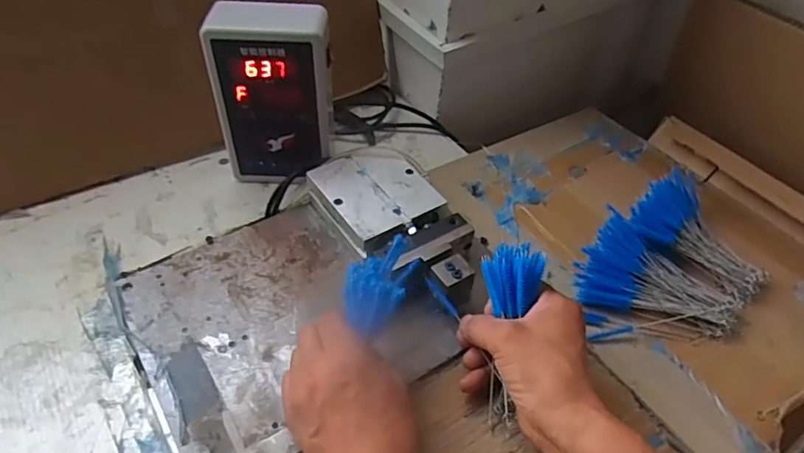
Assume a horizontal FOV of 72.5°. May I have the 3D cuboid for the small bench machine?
[{"bbox_3d":[0.000,0.005,0.526,0.103,0.048,0.200,-24,52,-25],"label":"small bench machine"}]

